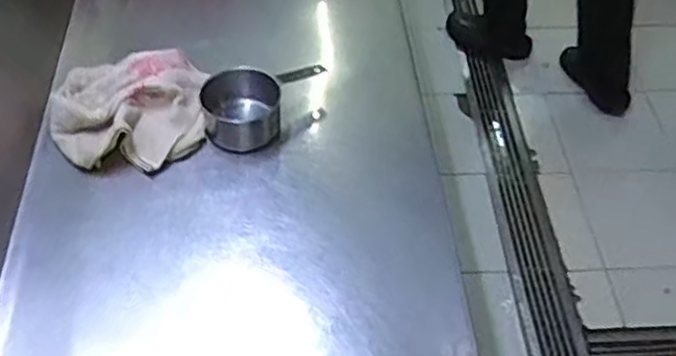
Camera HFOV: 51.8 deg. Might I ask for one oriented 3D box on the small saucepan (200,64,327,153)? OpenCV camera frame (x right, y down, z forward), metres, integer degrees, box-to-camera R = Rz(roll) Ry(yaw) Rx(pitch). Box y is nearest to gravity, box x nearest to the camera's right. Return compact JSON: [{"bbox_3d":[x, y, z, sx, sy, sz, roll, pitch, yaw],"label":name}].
[{"bbox_3d":[-0.079,-0.075,0.744,0.127,0.054,0.077,-6,51,-6],"label":"small saucepan"}]

